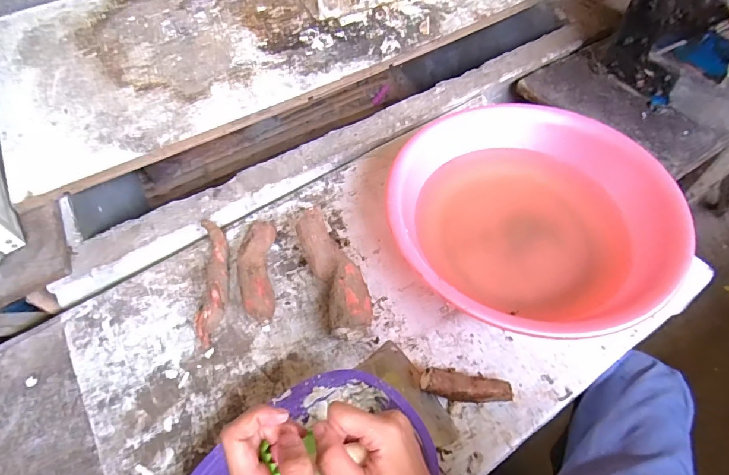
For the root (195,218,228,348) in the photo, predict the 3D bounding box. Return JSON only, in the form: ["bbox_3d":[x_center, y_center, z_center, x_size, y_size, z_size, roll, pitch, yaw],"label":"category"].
[{"bbox_3d":[-0.243,0.060,0.669,0.040,0.034,0.225,-10,58,-4],"label":"root"}]

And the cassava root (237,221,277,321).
[{"bbox_3d":[-0.171,0.052,0.667,0.053,0.044,0.170,-8,58,-3],"label":"cassava root"}]

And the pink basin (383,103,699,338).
[{"bbox_3d":[0.234,-0.030,0.643,0.377,0.123,0.400,-1,58,2],"label":"pink basin"}]

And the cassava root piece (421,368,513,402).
[{"bbox_3d":[0.134,0.201,0.554,0.114,0.036,0.034,8,59,8],"label":"cassava root piece"}]

